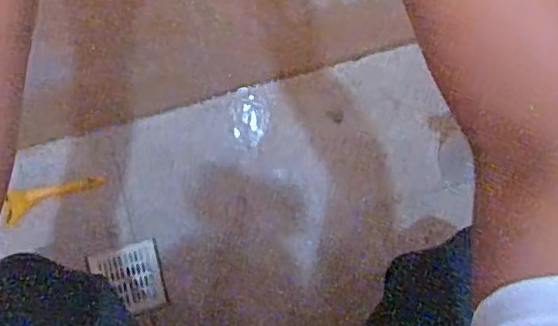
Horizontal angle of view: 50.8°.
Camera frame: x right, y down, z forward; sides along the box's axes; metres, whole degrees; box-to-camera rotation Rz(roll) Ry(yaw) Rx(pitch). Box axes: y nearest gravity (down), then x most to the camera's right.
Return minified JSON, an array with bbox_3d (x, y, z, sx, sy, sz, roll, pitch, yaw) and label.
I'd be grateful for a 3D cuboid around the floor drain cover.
[{"bbox_3d":[-0.221,0.173,0.873,0.096,0.012,0.099,-19,77,-4],"label":"floor drain cover"}]

